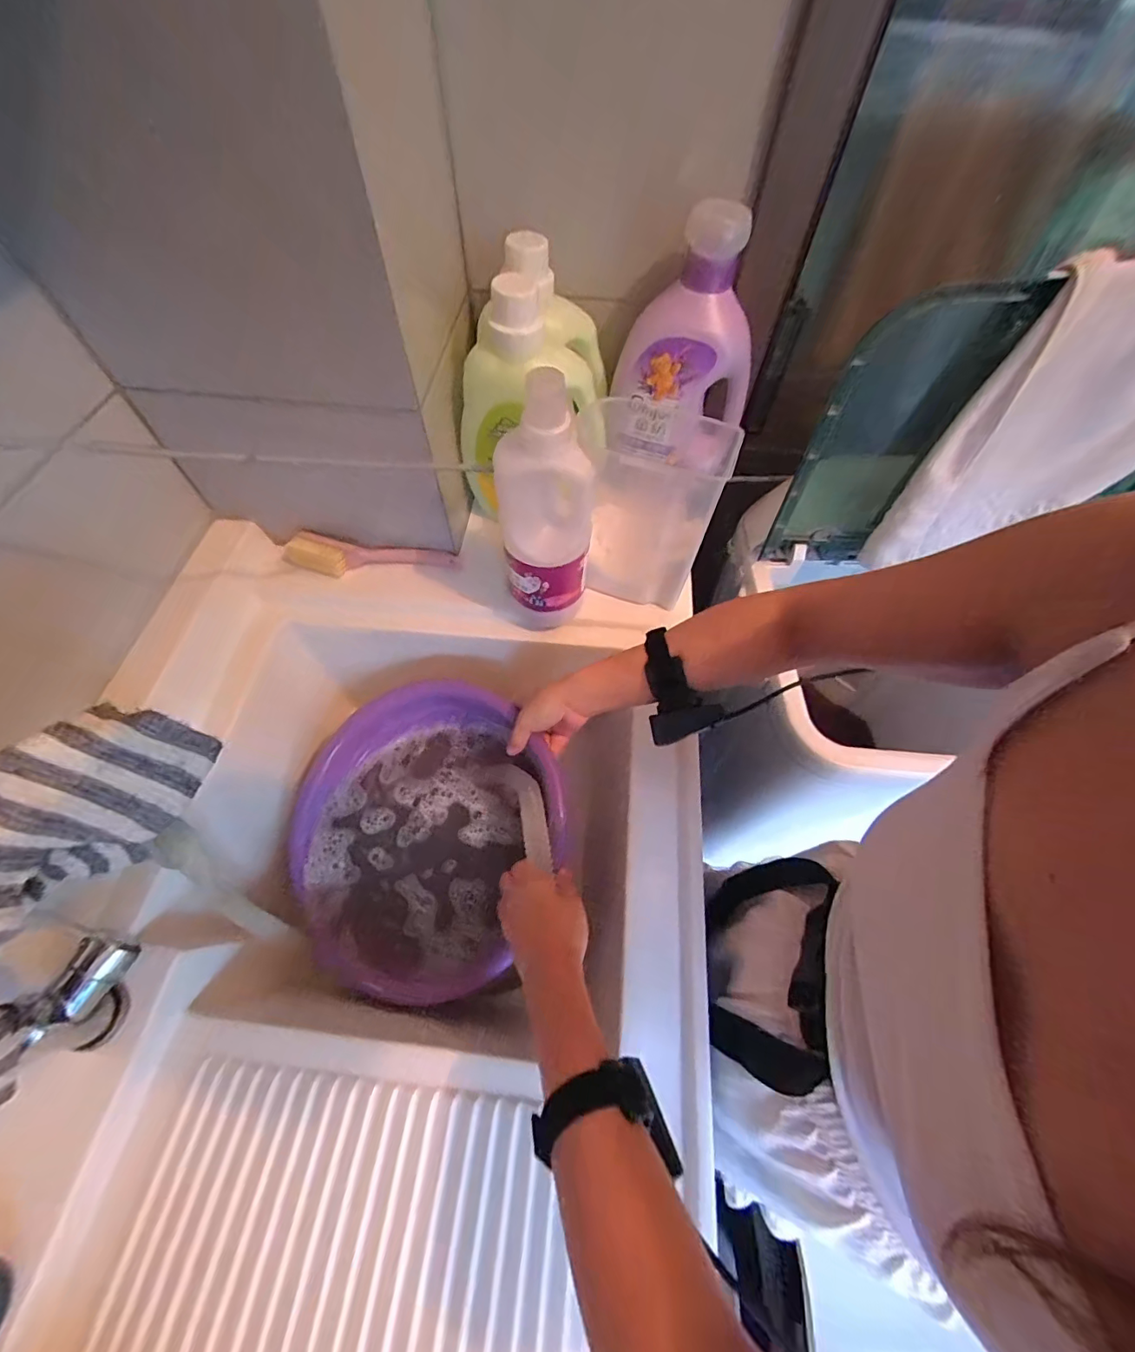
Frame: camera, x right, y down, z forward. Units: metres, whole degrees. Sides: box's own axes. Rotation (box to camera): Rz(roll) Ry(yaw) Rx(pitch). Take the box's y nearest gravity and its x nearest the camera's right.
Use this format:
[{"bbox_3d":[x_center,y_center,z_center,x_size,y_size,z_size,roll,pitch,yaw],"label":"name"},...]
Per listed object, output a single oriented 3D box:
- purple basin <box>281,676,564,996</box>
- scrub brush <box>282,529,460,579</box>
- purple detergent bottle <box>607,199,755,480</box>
[{"bbox_3d":[-0.166,0.171,0.555,0.299,0.119,0.319,1,60,-1],"label":"purple basin"},{"bbox_3d":[-0.249,-0.152,0.626,0.204,0.048,0.044,1,60,0],"label":"scrub brush"},{"bbox_3d":[0.141,-0.380,0.576,0.162,0.249,0.079,10,60,4],"label":"purple detergent bottle"}]

